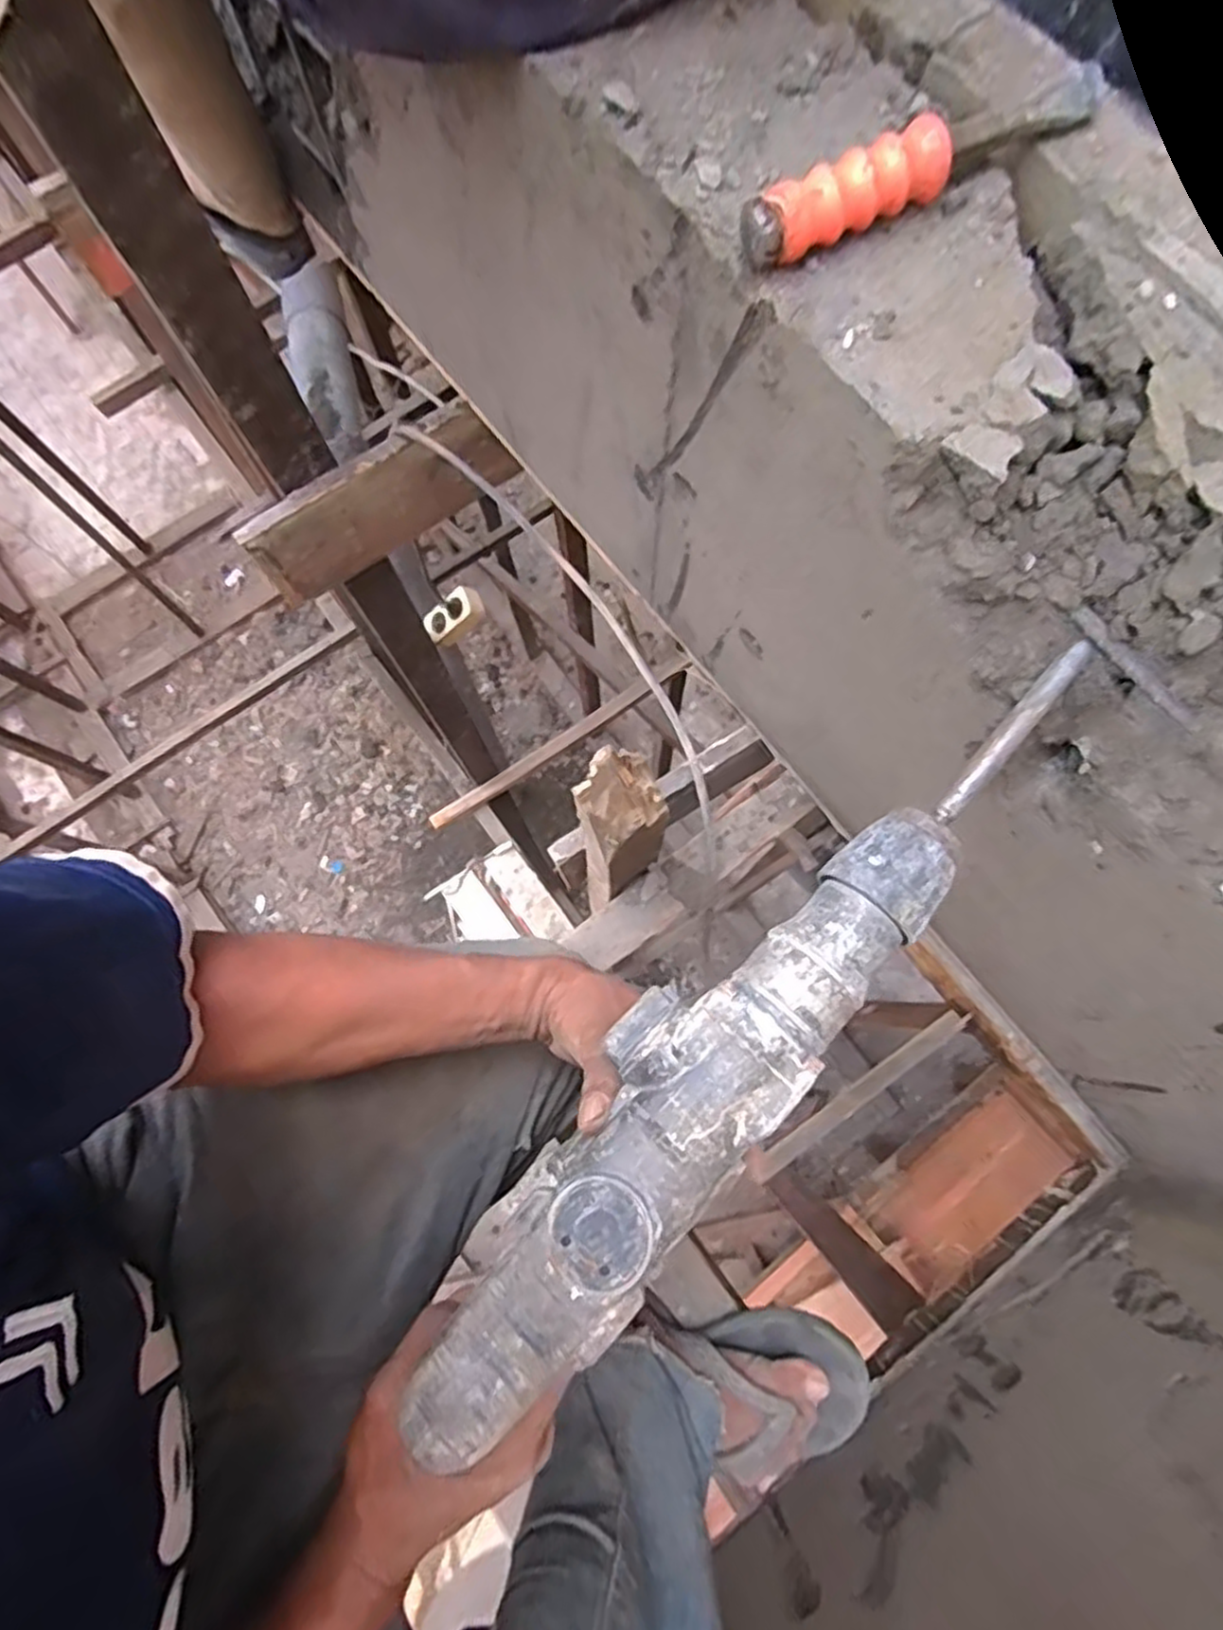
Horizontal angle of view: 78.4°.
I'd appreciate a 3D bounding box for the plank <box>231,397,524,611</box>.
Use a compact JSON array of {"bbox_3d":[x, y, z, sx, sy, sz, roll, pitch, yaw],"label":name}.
[{"bbox_3d":[-0.266,-0.366,0.882,0.320,0.154,0.030,-30,78,-7],"label":"plank"}]

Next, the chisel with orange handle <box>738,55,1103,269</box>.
[{"bbox_3d":[0.158,-0.323,0.375,0.199,0.035,0.026,-25,78,-6],"label":"chisel with orange handle"}]

